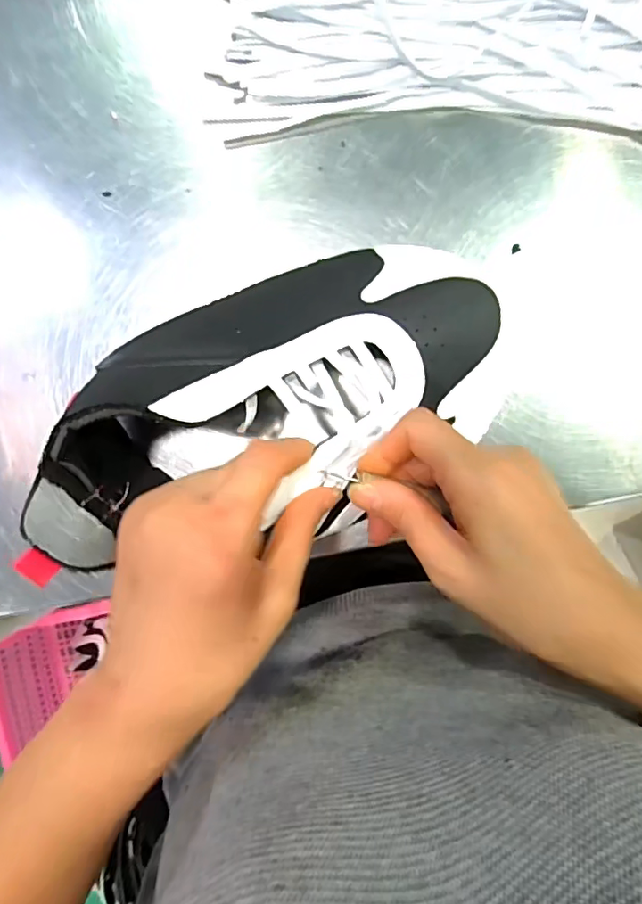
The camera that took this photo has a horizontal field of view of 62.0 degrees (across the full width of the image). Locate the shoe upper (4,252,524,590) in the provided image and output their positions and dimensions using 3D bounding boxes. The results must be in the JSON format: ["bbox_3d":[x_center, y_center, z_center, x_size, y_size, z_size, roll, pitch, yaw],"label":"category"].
[{"bbox_3d":[-0.023,-0.022,0.278,0.240,0.087,0.134,-23,93,-8],"label":"shoe upper"}]

